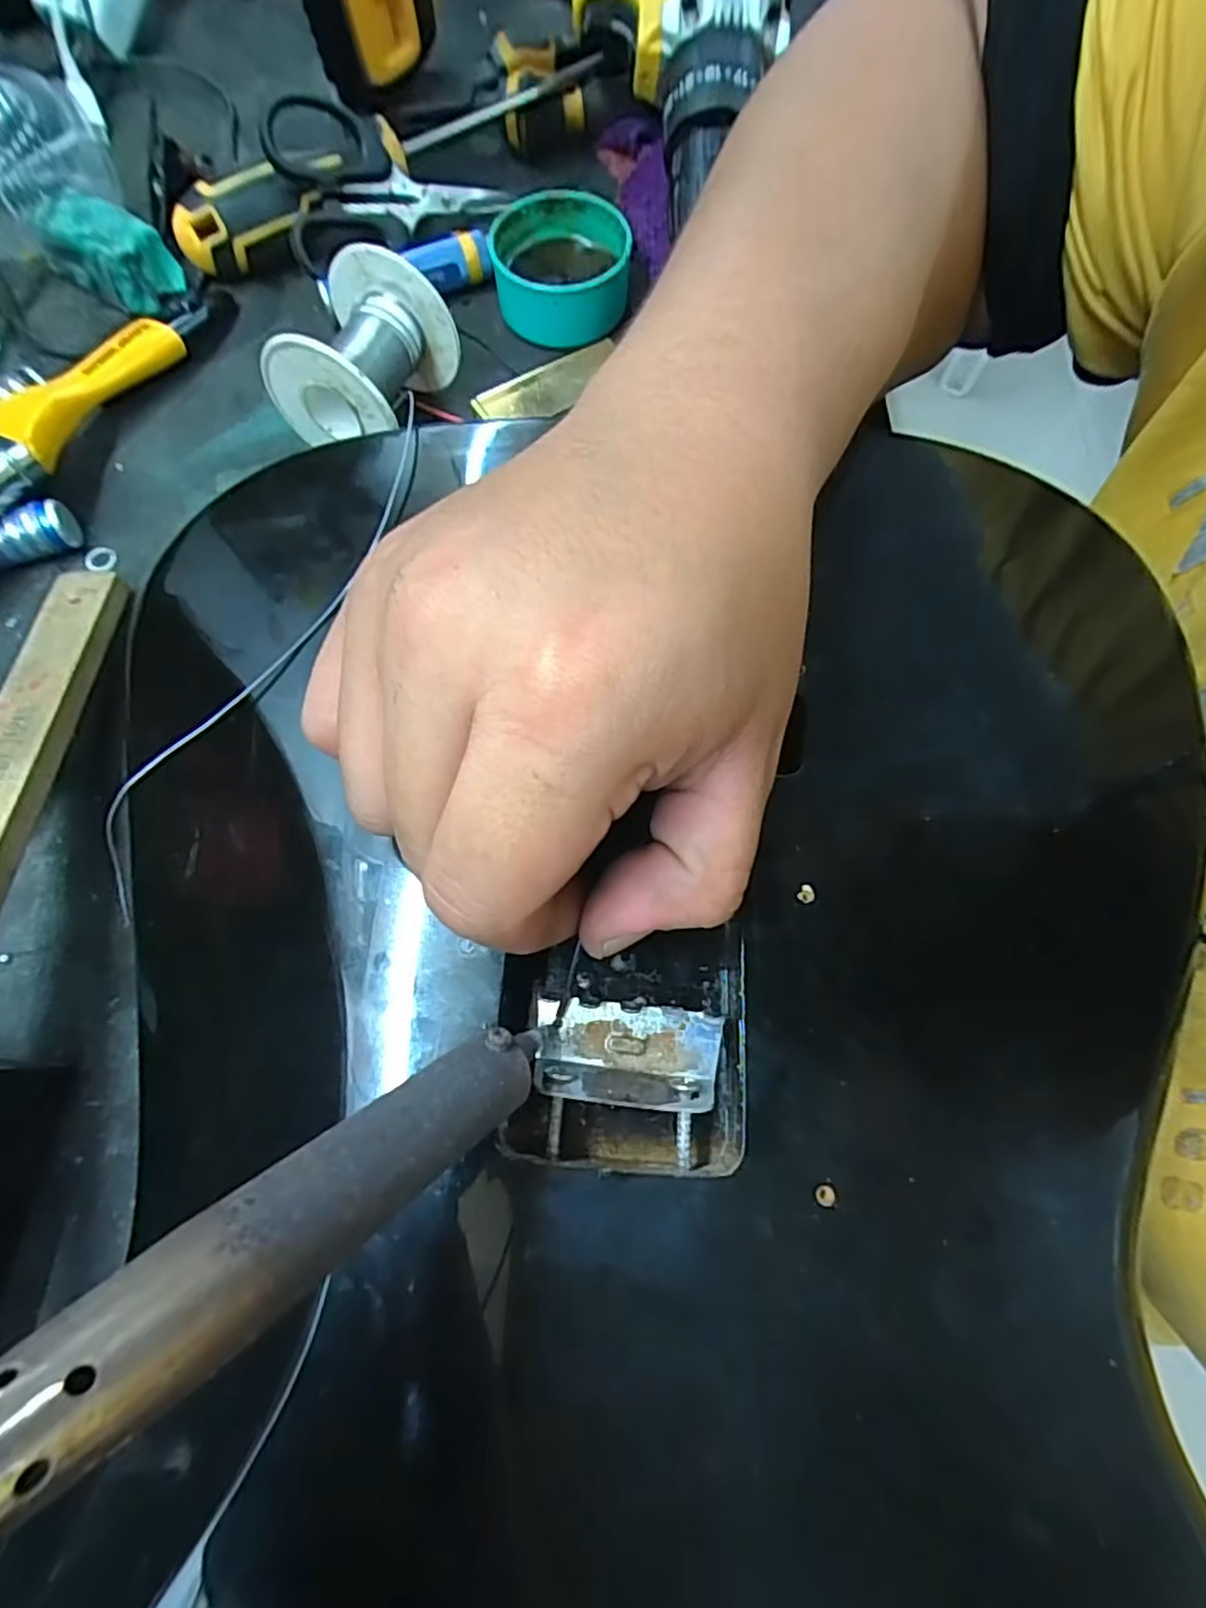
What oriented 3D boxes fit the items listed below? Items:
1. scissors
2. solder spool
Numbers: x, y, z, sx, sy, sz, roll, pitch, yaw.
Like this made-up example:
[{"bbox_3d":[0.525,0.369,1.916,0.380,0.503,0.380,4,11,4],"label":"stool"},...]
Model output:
[{"bbox_3d":[-0.100,-0.286,0.299,0.104,0.055,0.011,-35,34,-18],"label":"scissors"},{"bbox_3d":[-0.092,-0.170,0.259,0.052,0.051,0.053,20,72,5],"label":"solder spool"}]

